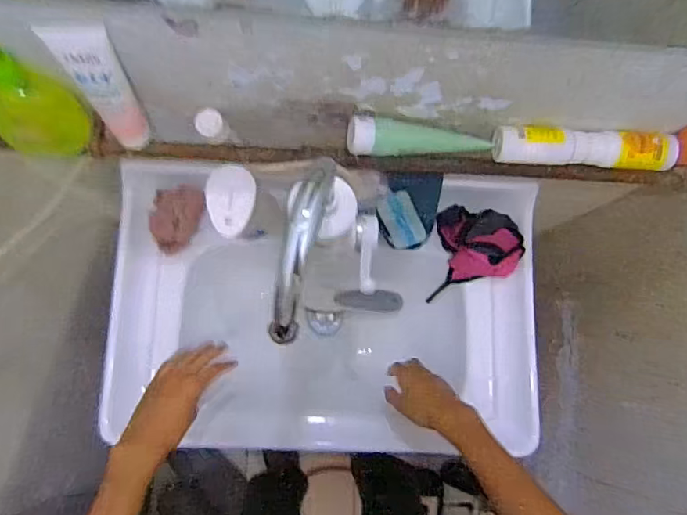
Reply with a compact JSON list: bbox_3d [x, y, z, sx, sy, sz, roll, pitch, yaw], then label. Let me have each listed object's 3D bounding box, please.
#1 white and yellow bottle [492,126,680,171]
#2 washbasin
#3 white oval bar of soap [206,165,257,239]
[{"bbox_3d":[0.278,-0.126,0.586,0.207,0.039,0.040,4,81,-3],"label":"white and yellow bottle"},{"bbox_3d":[-0.027,0.079,0.790,0.592,0.195,0.369,3,81,-3],"label":"washbasin"},{"bbox_3d":[-0.134,-0.066,0.596,0.057,0.022,0.079,8,80,-2],"label":"white oval bar of soap"}]

